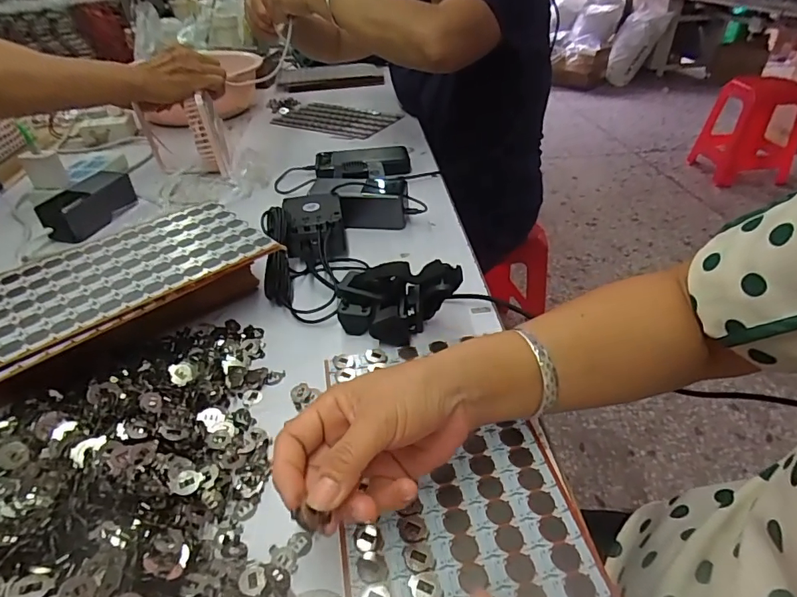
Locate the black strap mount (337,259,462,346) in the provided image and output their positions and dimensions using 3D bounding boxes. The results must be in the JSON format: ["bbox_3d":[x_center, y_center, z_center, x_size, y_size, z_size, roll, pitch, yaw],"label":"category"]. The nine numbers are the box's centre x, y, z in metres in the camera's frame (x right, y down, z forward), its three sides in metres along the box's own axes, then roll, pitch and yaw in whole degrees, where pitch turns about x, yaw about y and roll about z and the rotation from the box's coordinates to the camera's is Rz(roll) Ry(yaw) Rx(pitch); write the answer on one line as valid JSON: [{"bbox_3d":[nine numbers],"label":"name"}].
[{"bbox_3d":[-0.002,0.003,0.453,0.118,0.070,0.062,6,38,9],"label":"black strap mount"}]

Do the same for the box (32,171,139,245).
[{"bbox_3d":[-0.453,-0.140,0.691,0.068,0.051,0.131,6,38,10],"label":"box"}]

